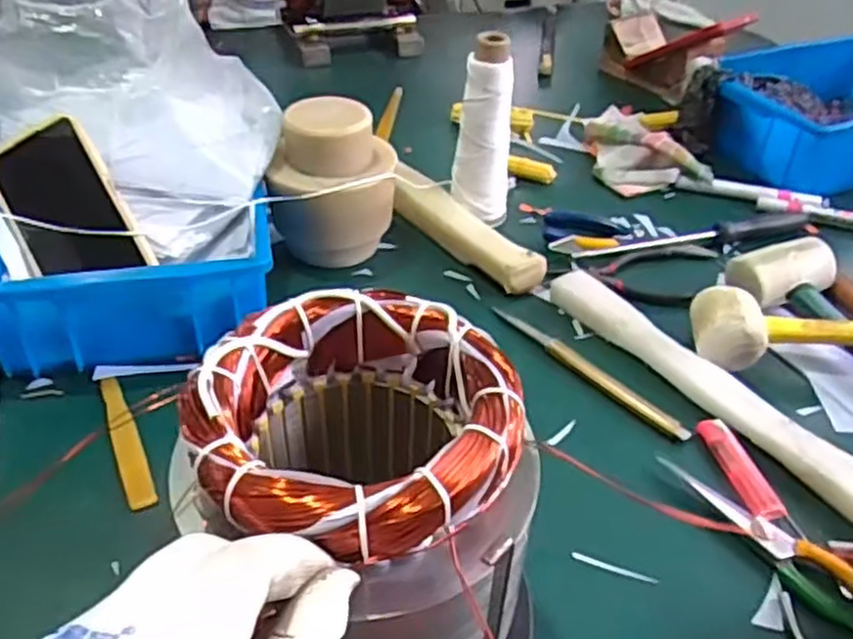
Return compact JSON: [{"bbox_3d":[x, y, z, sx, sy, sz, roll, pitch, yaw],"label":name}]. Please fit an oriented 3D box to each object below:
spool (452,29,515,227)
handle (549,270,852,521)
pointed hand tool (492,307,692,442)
[{"bbox_3d":[0.052,-0.167,0.690,0.053,0.159,0.040,5,38,3],"label":"spool"},{"bbox_3d":[0.201,0.046,0.548,0.030,0.031,0.294,-22,44,-28],"label":"handle"},{"bbox_3d":[0.115,0.034,0.568,0.013,0.011,0.180,-26,46,-31],"label":"pointed hand tool"}]

